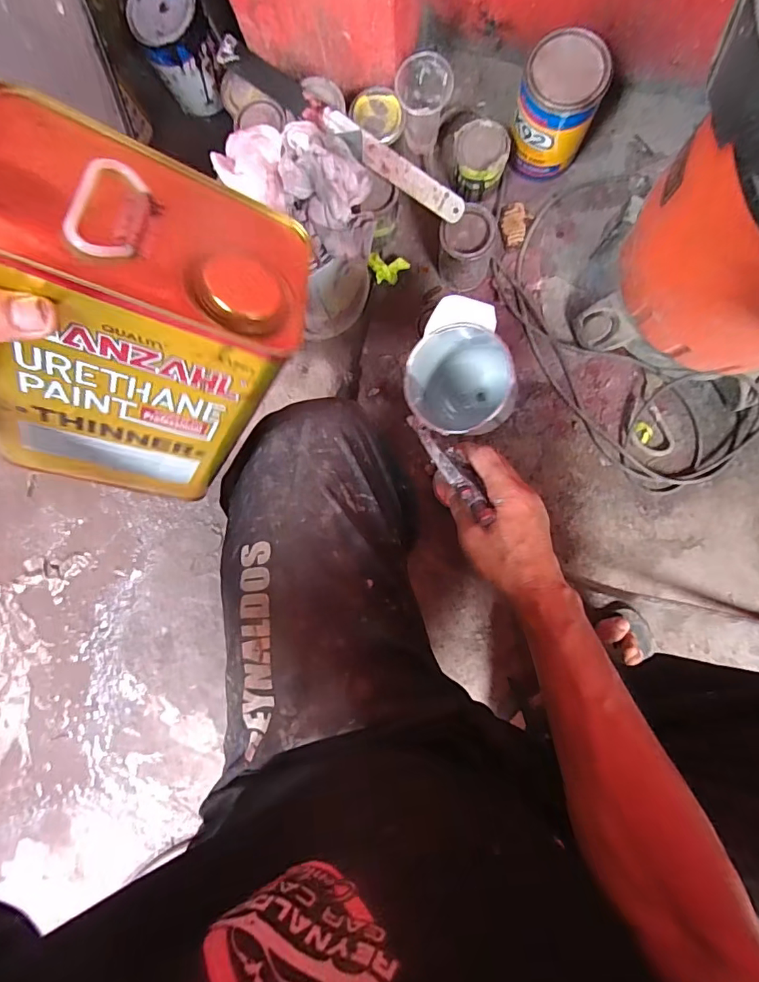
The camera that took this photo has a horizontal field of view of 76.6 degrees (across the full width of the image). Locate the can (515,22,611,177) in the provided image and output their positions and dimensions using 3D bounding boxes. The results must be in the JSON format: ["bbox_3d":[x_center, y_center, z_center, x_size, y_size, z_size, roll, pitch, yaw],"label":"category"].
[{"bbox_3d":[0.230,-0.499,0.637,0.098,0.141,0.094,0,89,4],"label":"can"}]

